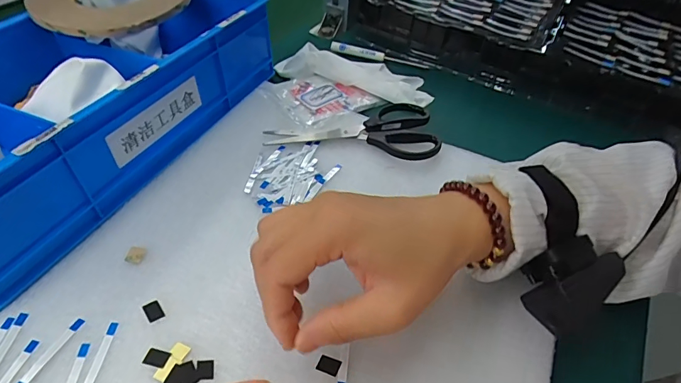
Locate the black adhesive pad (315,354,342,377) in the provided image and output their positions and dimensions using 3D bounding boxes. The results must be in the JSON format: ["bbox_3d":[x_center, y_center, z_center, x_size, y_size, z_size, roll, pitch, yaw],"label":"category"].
[{"bbox_3d":[-0.007,0.107,0.261,0.014,0.004,0.009,16,48,8],"label":"black adhesive pad"}]

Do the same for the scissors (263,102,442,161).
[{"bbox_3d":[0.012,-0.065,0.417,0.159,0.014,0.076,6,47,-2],"label":"scissors"}]

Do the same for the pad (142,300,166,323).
[{"bbox_3d":[-0.123,0.078,0.278,0.010,0.004,0.015,-28,56,-29],"label":"pad"}]

